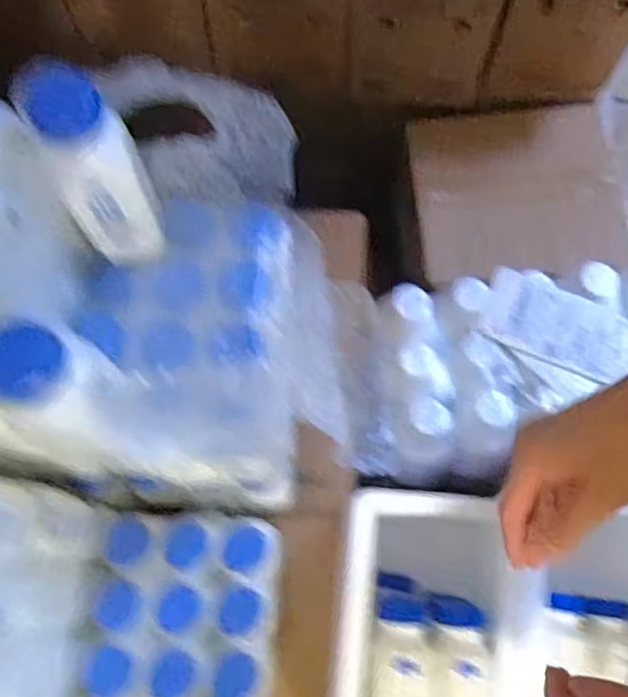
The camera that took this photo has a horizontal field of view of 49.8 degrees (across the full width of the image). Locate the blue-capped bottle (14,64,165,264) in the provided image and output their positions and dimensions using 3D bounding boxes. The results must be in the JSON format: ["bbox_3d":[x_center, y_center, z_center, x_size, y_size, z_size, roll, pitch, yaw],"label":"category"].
[{"bbox_3d":[-0.136,-0.110,0.431,0.051,0.136,0.058,-29,73,-8],"label":"blue-capped bottle"}]

